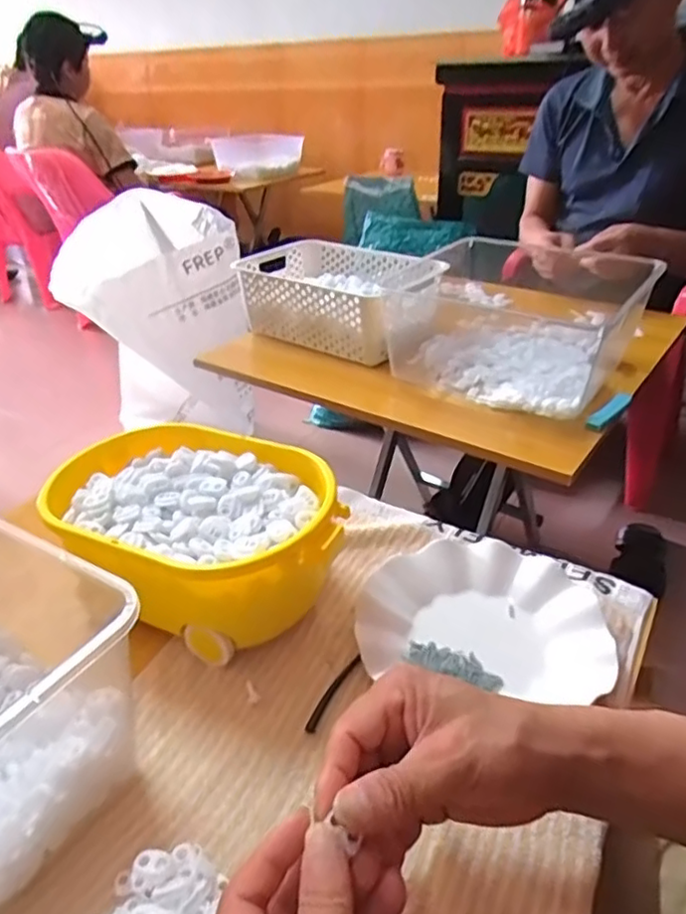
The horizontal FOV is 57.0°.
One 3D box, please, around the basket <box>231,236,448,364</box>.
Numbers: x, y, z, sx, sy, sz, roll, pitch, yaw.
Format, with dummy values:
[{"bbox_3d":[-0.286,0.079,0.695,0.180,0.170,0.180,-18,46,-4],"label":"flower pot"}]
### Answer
[{"bbox_3d":[-0.005,-0.257,1.029,0.292,0.114,0.204,22,39,33],"label":"basket"}]

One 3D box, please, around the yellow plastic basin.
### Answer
[{"bbox_3d":[-0.115,0.067,0.521,0.247,0.103,0.168,15,37,26],"label":"yellow plastic basin"}]

